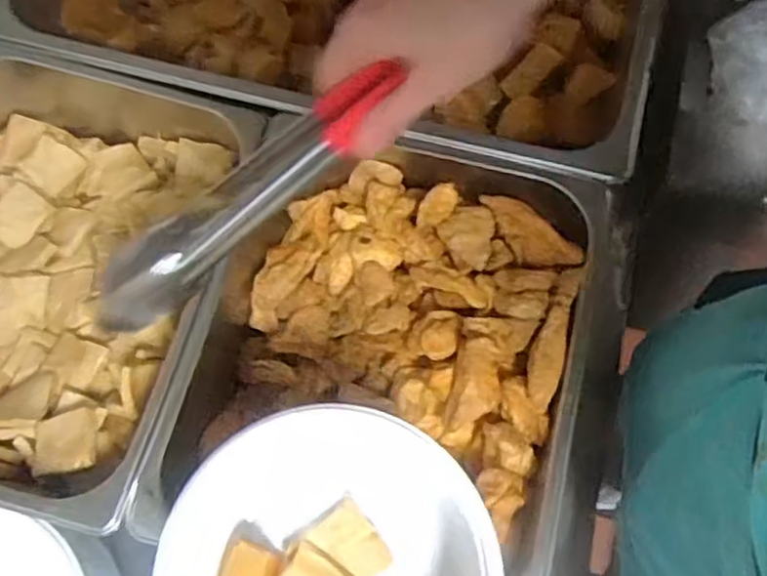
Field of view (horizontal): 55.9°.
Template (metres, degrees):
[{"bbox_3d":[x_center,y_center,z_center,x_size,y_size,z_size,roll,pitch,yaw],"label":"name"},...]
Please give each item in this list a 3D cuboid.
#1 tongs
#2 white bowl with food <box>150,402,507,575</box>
[{"bbox_3d":[-0.081,-0.049,0.423,0.225,0.037,0.052,-36,73,18],"label":"tongs"},{"bbox_3d":[-0.028,0.149,0.385,0.160,0.068,0.151,0,72,1],"label":"white bowl with food"}]

